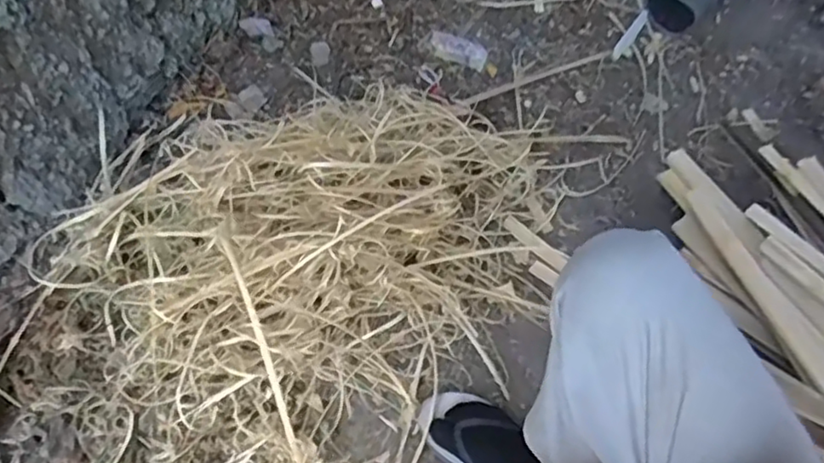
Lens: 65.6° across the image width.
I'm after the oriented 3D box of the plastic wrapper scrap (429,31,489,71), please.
[{"bbox_3d":[0.087,-0.345,1.208,0.112,0.019,0.053,21,59,-1],"label":"plastic wrapper scrap"}]

